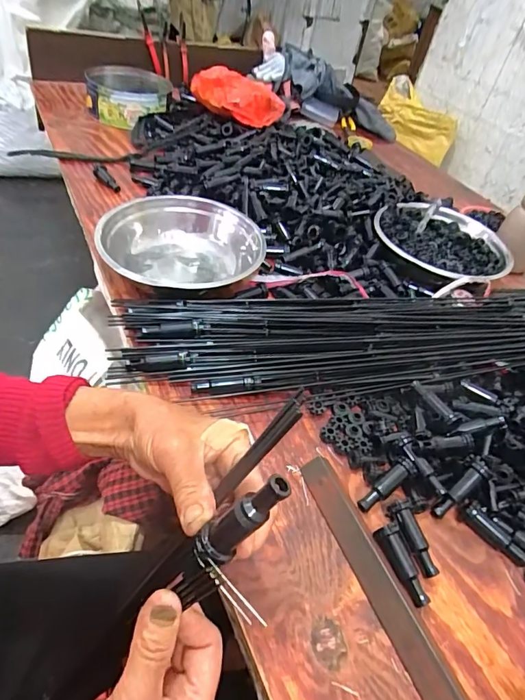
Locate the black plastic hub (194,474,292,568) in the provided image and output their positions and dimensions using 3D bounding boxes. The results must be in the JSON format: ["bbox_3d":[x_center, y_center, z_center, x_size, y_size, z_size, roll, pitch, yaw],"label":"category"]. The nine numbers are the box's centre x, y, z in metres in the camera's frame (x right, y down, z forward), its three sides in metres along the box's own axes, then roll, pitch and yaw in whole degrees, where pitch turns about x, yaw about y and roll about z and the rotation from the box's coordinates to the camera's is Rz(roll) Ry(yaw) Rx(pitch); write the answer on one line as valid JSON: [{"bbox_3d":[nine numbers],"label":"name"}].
[{"bbox_3d":[-0.011,0.092,0.241,0.014,0.070,0.019,18,32,-46],"label":"black plastic hub"}]

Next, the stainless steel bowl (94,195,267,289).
[{"bbox_3d":[-0.111,-0.130,0.619,0.204,0.070,0.212,7,44,-7],"label":"stainless steel bowl"}]

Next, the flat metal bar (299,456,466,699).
[{"bbox_3d":[0.102,0.202,0.360,0.028,0.009,0.260,-11,49,-23],"label":"flat metal bar"}]

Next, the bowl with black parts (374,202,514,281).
[{"bbox_3d":[0.309,-0.186,0.768,0.230,0.053,0.239,7,44,-7],"label":"bowl with black parts"}]

